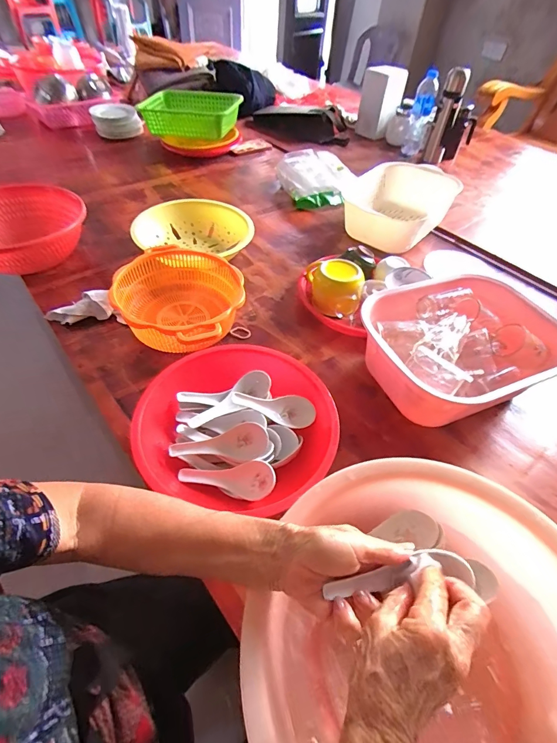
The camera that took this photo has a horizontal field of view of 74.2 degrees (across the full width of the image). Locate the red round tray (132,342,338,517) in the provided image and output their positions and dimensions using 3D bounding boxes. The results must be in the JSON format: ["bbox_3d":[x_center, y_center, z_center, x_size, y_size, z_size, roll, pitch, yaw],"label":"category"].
[{"bbox_3d":[-0.051,0.068,0.502,0.239,0.079,0.218,3,49,-3],"label":"red round tray"}]

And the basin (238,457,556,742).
[{"bbox_3d":[0.134,0.257,0.328,0.310,0.112,0.309,3,49,-3],"label":"basin"}]

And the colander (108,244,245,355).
[{"bbox_3d":[-0.170,-0.127,0.659,0.227,0.084,0.225,3,49,-3],"label":"colander"}]

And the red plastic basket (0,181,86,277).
[{"bbox_3d":[-0.526,-0.275,0.755,0.257,0.101,0.248,-17,53,-19],"label":"red plastic basket"}]

